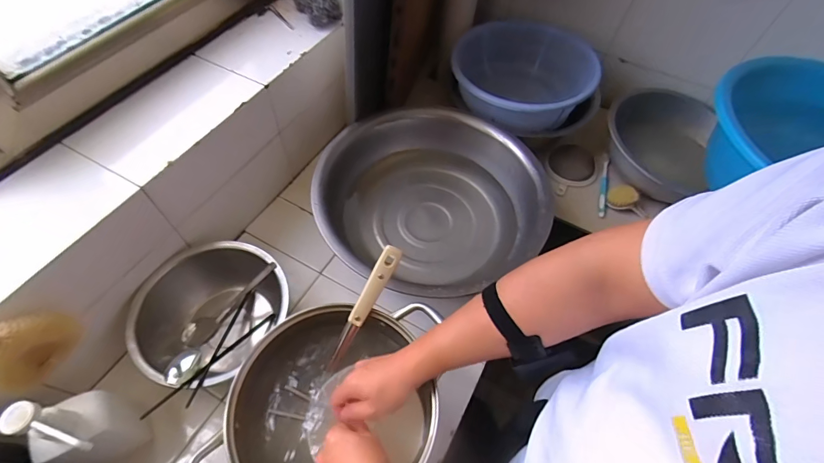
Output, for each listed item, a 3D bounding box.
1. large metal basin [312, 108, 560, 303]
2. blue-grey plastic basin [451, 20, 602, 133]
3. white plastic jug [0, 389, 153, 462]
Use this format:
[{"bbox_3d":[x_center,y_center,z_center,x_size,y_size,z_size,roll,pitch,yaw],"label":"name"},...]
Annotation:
[{"bbox_3d":[0.029,-0.050,0.728,0.388,0.117,0.370,2,57,-3],"label":"large metal basin"},{"bbox_3d":[0.225,-0.326,0.875,0.272,0.135,0.285,2,57,-3],"label":"blue-grey plastic basin"},{"bbox_3d":[-0.388,0.237,0.476,0.089,0.191,0.071,-9,58,-9],"label":"white plastic jug"}]

